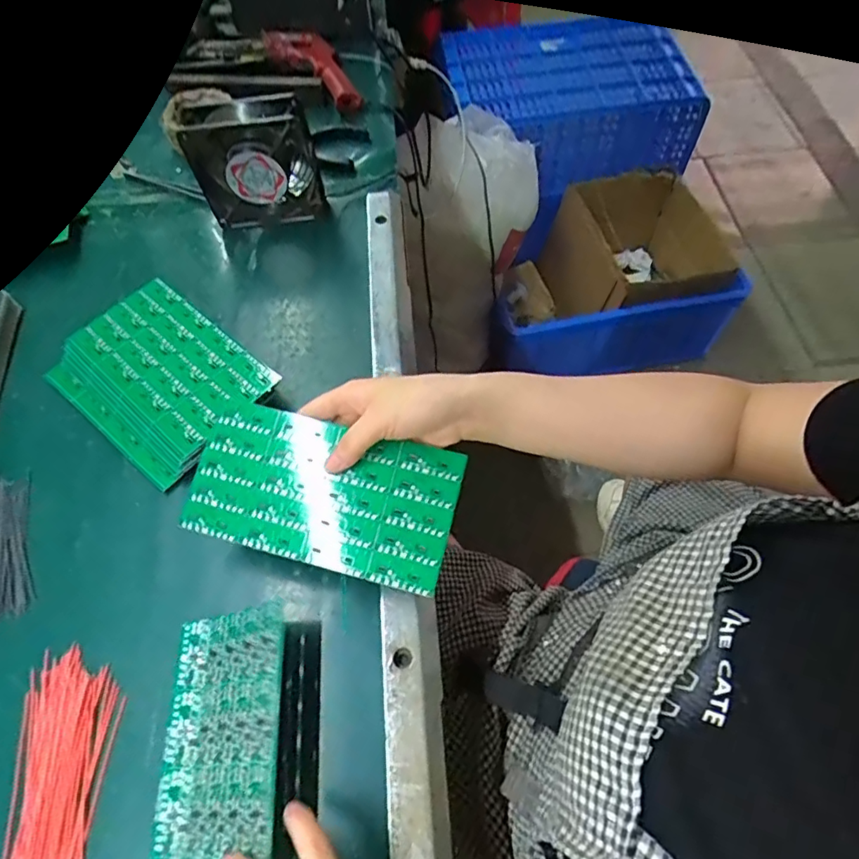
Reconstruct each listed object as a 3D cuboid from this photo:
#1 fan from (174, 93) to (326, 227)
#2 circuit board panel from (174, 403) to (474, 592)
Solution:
[{"bbox_3d":[-0.180,-0.276,0.584,0.122,0.117,0.054,-8,60,-2],"label":"fan"},{"bbox_3d":[-0.076,0.045,0.395,0.185,0.009,0.098,14,78,8],"label":"circuit board panel"}]

